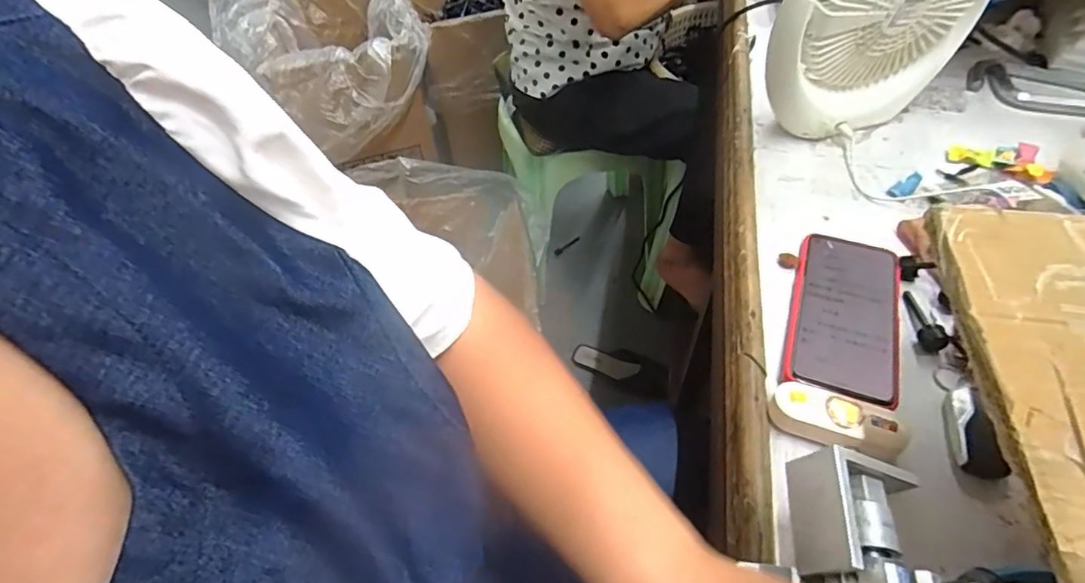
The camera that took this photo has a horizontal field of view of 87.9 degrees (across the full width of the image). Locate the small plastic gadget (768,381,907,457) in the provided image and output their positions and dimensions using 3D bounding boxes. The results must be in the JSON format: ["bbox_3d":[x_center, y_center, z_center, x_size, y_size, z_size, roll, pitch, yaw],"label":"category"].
[{"bbox_3d":[0.200,0.090,0.387,0.080,0.028,0.039,17,56,16],"label":"small plastic gadget"}]

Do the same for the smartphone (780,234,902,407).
[{"bbox_3d":[0.240,0.019,0.445,0.078,0.018,0.158,16,56,16],"label":"smartphone"}]

